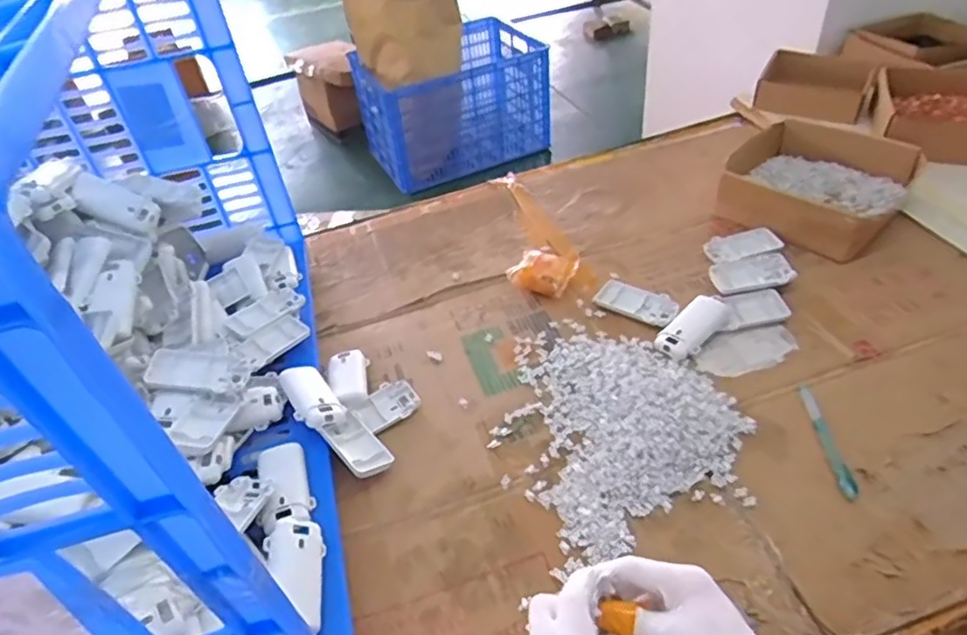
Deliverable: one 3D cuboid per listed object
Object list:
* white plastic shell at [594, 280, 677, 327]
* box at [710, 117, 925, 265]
[{"bbox_3d":[0.188,-0.020,0.782,0.096,0.017,0.049,18,48,25],"label":"white plastic shell"},{"bbox_3d":[0.449,-0.186,0.876,0.192,0.081,0.216,-35,50,-27],"label":"box"}]

